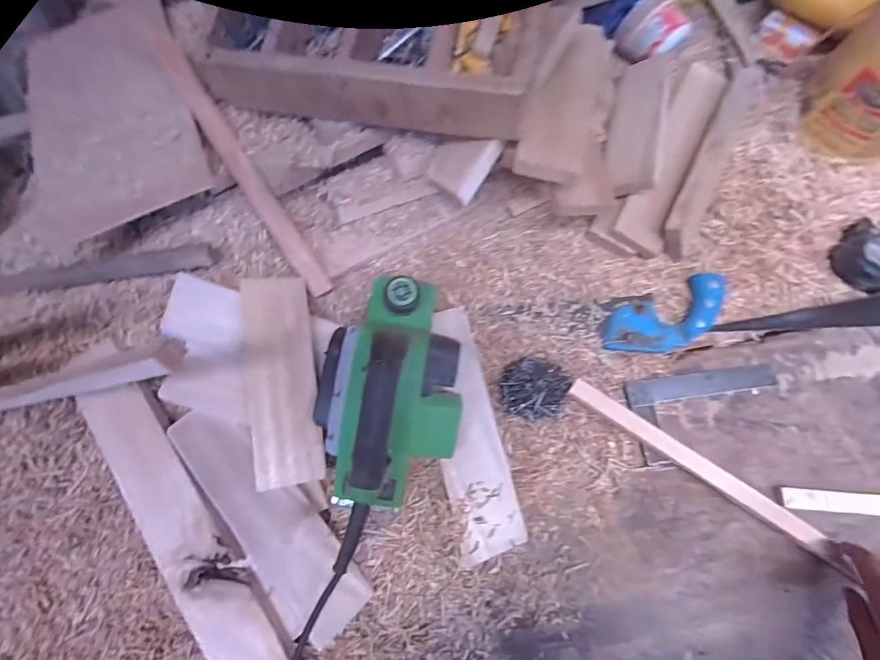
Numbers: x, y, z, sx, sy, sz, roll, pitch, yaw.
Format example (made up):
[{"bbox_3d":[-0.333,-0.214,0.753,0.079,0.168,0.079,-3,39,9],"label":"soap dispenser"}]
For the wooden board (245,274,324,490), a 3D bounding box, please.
[{"bbox_3d":[-0.176,0.054,0.493,0.072,0.015,0.228,-4,77,-21],"label":"wooden board"}]

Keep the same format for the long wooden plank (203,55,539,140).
[{"bbox_3d":[-0.096,-0.252,0.477,0.366,0.083,0.025,12,68,7],"label":"long wooden plank"}]

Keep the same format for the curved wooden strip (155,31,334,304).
[{"bbox_3d":[-0.238,-0.192,0.538,0.029,0.020,0.346,-32,93,-11],"label":"curved wooden strip"}]

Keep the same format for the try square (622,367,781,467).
[{"bbox_3d":[0.327,0.098,0.531,0.186,0.009,0.098,-9,67,-1],"label":"try square"}]

